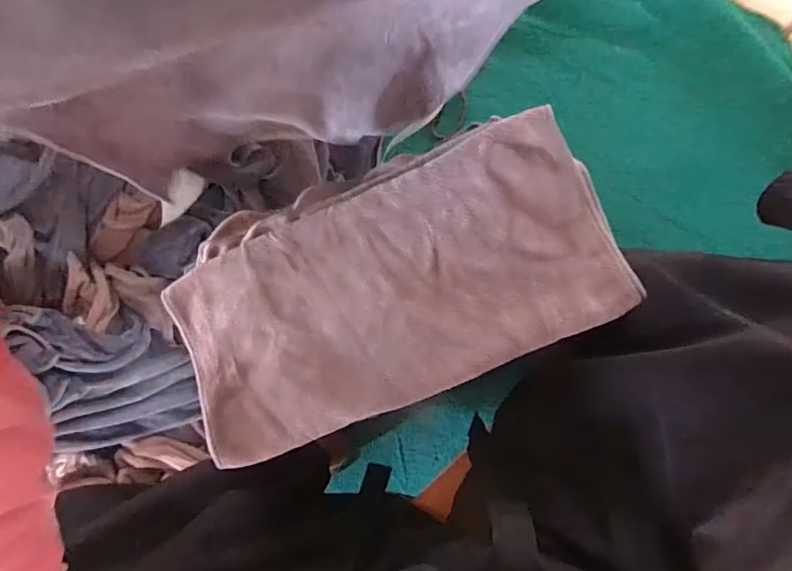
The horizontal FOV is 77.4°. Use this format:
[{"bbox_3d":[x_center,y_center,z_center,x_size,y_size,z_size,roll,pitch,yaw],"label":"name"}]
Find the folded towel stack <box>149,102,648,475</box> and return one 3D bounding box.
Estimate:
[{"bbox_3d":[-0.008,-0.005,0.389,0.335,0.043,0.187,-21,85,4],"label":"folded towel stack"}]

